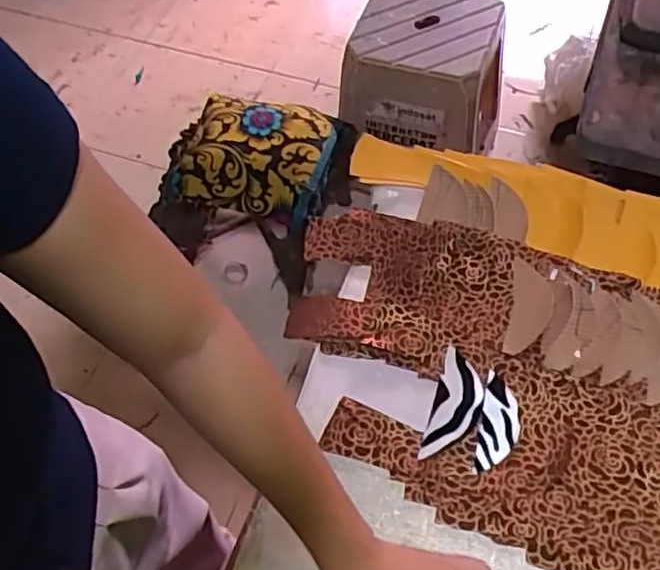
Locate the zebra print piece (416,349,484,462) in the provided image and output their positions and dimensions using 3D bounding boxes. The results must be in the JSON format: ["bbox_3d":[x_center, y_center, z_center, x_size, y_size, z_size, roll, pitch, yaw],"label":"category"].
[{"bbox_3d":[0.110,0.105,0.581,0.041,0.004,0.099,15,63,12],"label":"zebra print piece"}]

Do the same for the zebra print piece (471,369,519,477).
[{"bbox_3d":[0.145,0.118,0.571,0.033,0.004,0.088,13,62,11],"label":"zebra print piece"}]

